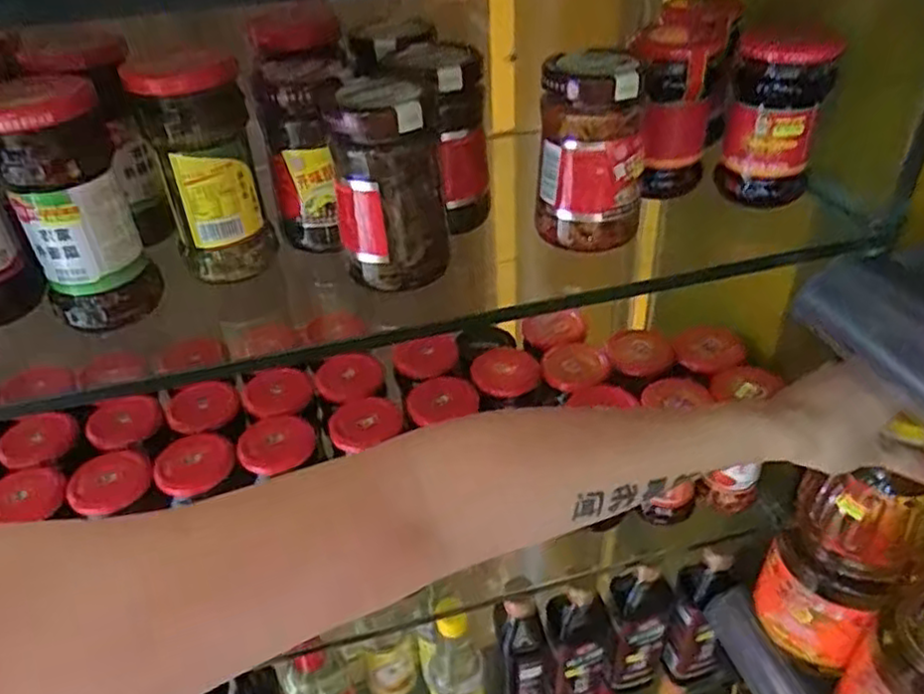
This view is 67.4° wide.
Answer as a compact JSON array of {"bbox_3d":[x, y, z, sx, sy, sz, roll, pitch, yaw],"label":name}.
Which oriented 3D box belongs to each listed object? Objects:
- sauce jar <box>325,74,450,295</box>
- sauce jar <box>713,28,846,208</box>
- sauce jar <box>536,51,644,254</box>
[{"bbox_3d":[-0.048,-0.101,0.434,0.062,0.120,0.062,-11,38,-10],"label":"sauce jar"},{"bbox_3d":[0.229,-0.172,0.507,0.062,0.116,0.075,12,40,19],"label":"sauce jar"},{"bbox_3d":[0.086,-0.132,0.465,0.066,0.117,0.065,2,38,7],"label":"sauce jar"}]

